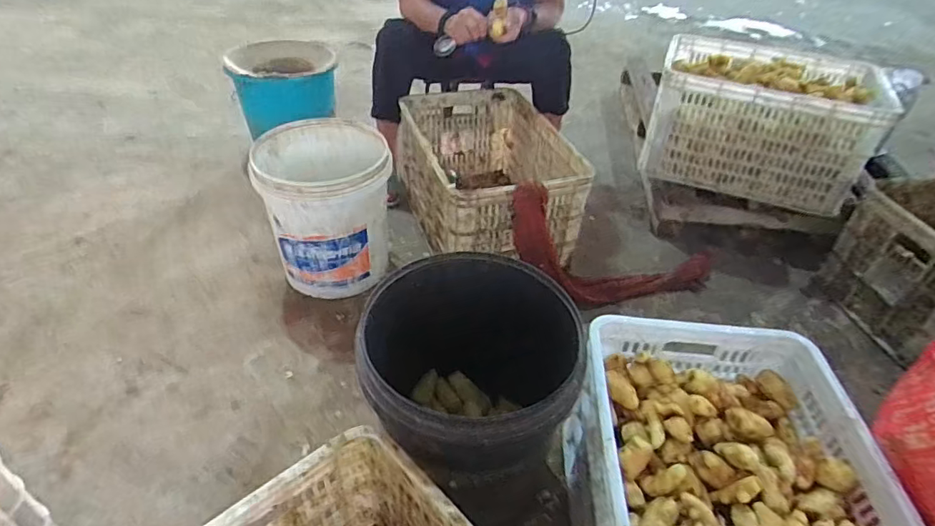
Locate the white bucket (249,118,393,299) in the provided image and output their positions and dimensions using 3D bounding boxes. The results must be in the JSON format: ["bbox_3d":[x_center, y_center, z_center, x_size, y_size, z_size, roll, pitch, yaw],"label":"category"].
[{"bbox_3d":[-0.323,-0.118,1.240,0.280,0.320,0.280,-7,41,-14],"label":"white bucket"}]

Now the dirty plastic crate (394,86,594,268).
[{"bbox_3d":[0.037,-0.217,1.396,0.354,0.298,0.516,-8,41,-14],"label":"dirty plastic crate"}]

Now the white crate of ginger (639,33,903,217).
[{"bbox_3d":[0.748,-0.369,1.394,0.503,0.282,0.342,17,41,15],"label":"white crate of ginger"}]

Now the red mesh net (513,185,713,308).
[{"bbox_3d":[0.325,-0.003,1.263,0.577,0.220,0.104,19,37,-21],"label":"red mesh net"}]

